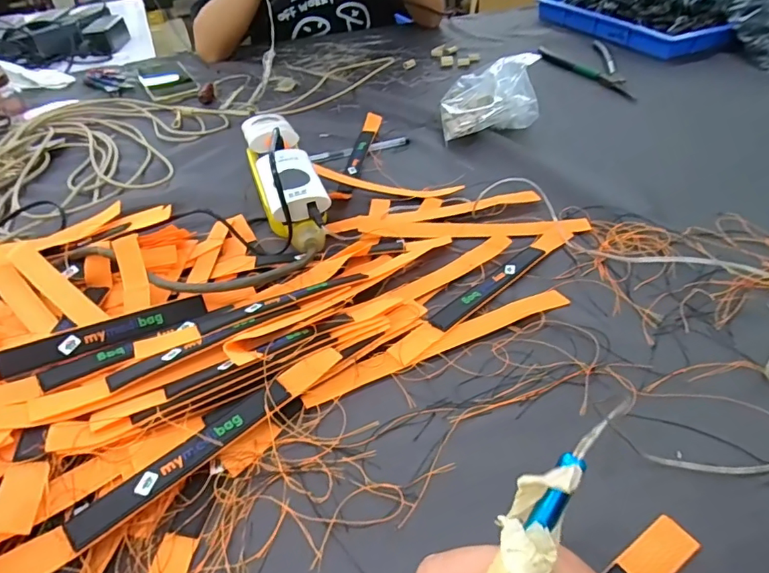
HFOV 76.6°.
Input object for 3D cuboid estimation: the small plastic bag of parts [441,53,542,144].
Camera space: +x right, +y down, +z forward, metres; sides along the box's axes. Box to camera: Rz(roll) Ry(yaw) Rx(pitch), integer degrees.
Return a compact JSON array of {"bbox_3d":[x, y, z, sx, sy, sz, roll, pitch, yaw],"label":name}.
[{"bbox_3d":[0.133,-0.259,0.637,0.116,0.082,0.130,-2,42,1],"label":"small plastic bag of parts"}]

